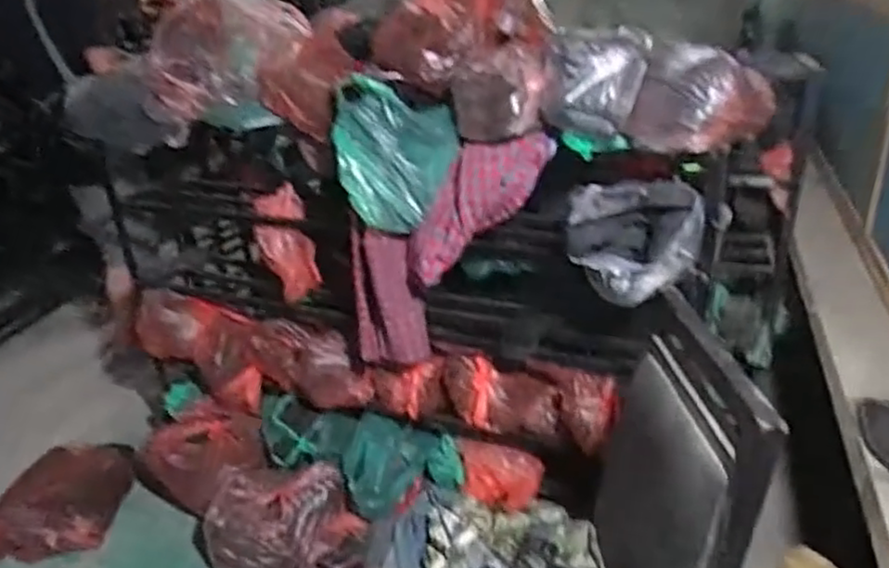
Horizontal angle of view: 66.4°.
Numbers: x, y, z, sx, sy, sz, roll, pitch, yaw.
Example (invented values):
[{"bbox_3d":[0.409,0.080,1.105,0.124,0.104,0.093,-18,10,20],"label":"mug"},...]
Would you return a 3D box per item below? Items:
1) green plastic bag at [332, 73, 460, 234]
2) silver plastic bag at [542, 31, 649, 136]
[{"bbox_3d":[-0.095,-0.243,1.316,0.229,0.269,0.068,-6,26,-3],"label":"green plastic bag"},{"bbox_3d":[0.253,-0.338,1.156,0.169,0.151,0.099,1,27,11],"label":"silver plastic bag"}]

